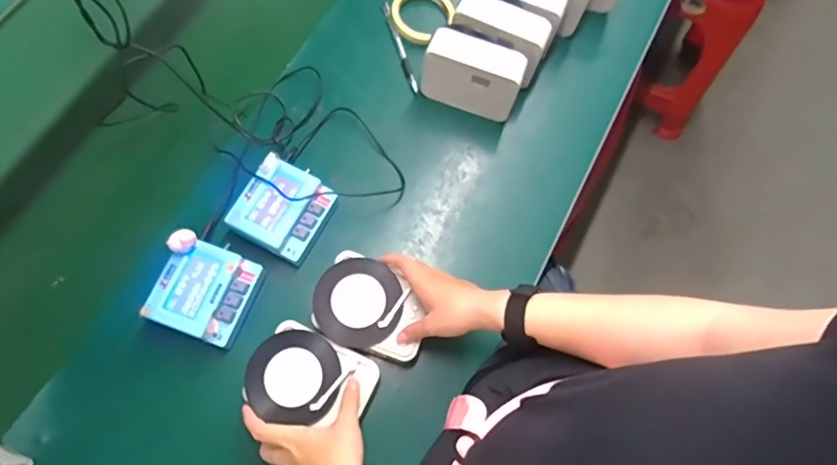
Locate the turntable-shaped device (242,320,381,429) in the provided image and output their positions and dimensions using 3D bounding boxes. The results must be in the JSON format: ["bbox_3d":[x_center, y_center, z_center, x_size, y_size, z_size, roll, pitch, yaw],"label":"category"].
[{"bbox_3d":[-0.118,0.158,0.553,0.132,0.020,0.094,26,72,6],"label":"turntable-shaped device"}]

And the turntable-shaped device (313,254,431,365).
[{"bbox_3d":[-0.055,0.085,0.586,0.131,0.017,0.099,25,72,6],"label":"turntable-shaped device"}]

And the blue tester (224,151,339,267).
[{"bbox_3d":[-0.166,-0.027,0.641,0.100,0.048,0.105,30,73,7],"label":"blue tester"}]

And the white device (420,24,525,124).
[{"bbox_3d":[0.070,-0.209,0.685,0.129,0.095,0.054,18,72,4],"label":"white device"}]

